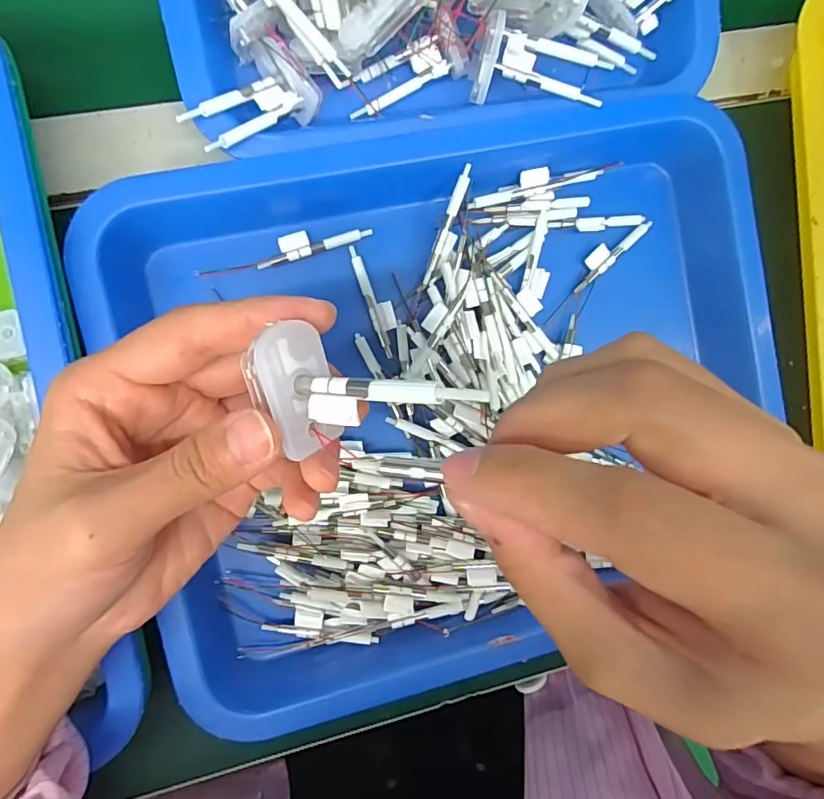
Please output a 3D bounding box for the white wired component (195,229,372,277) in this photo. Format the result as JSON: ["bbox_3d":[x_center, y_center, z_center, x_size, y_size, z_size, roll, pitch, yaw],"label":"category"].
[{"bbox_3d":[-0.064,-0.075,0.261,0.087,0.004,0.012,-20,95,-8],"label":"white wired component"}]

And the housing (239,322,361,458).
[{"bbox_3d":[-0.036,-0.002,0.147,0.024,0.012,0.034,-20,108,-43],"label":"housing"}]

